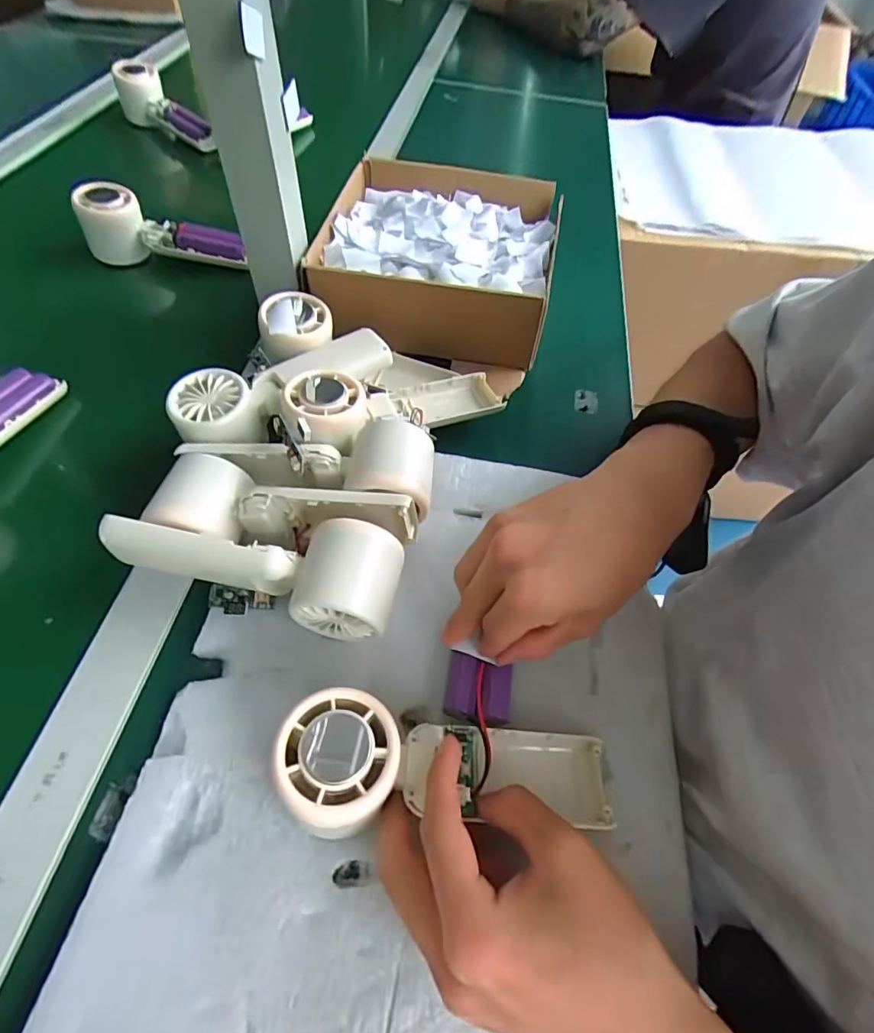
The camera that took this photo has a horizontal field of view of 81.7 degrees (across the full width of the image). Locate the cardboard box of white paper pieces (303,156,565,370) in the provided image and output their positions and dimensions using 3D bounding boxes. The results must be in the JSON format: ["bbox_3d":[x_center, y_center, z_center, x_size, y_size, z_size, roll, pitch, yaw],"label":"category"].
[{"bbox_3d":[0.005,-0.250,0.495,0.207,0.080,0.224,12,56,3],"label":"cardboard box of white paper pieces"}]

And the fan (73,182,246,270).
[{"bbox_3d":[-0.272,-0.289,0.512,0.156,0.063,0.043,4,56,-2],"label":"fan"}]

